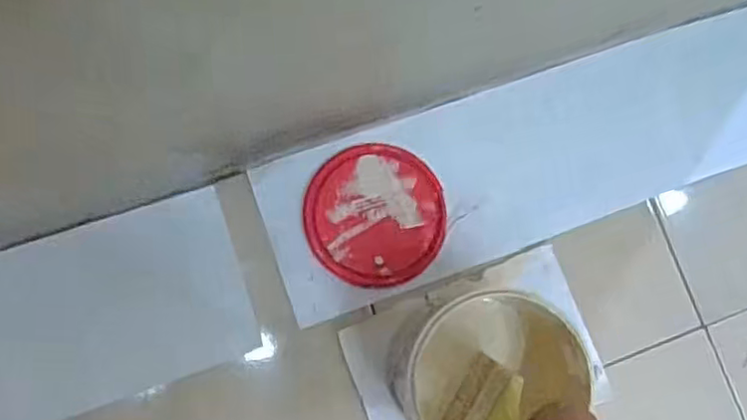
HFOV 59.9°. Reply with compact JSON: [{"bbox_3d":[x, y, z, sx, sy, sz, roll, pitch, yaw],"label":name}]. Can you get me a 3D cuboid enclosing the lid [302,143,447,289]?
[{"bbox_3d":[0.004,0.005,0.806,0.170,0.010,0.172,1,83,-7],"label":"lid"}]

